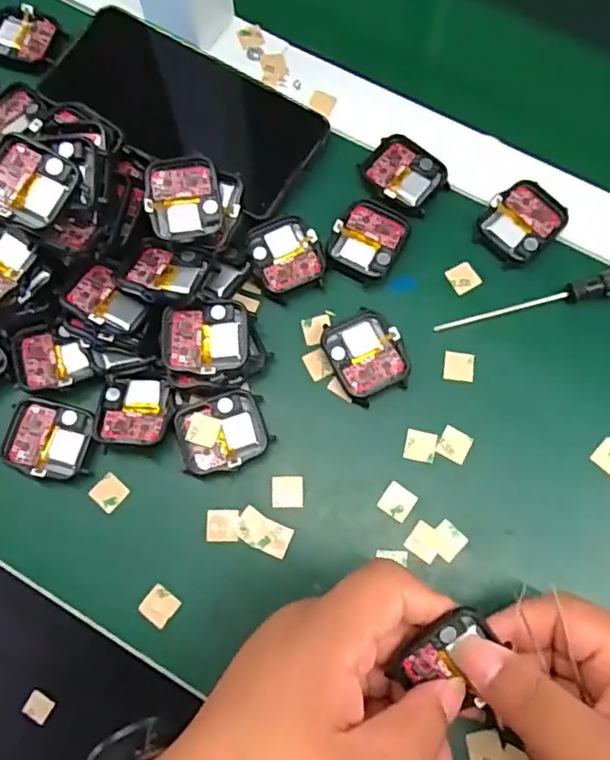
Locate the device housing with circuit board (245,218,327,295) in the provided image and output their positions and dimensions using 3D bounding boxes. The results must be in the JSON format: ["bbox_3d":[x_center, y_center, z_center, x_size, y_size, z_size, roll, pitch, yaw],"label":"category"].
[{"bbox_3d":[-0.010,-0.070,0.336,0.036,0.007,0.042,-19,75,-4],"label":"device housing with circuit board"}]

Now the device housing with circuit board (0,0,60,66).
[{"bbox_3d":[-0.175,-0.214,0.378,0.045,0.008,0.038,15,76,5],"label":"device housing with circuit board"}]

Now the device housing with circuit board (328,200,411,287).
[{"bbox_3d":[0.035,-0.077,0.337,0.037,0.006,0.046,26,77,7],"label":"device housing with circuit board"}]

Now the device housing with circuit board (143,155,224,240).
[{"bbox_3d":[-0.063,-0.096,0.316,0.038,0.010,0.042,-11,75,-2],"label":"device housing with circuit board"}]

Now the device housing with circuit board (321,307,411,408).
[{"bbox_3d":[0.032,-0.013,0.321,0.037,0.011,0.046,-27,76,-6],"label":"device housing with circuit board"}]

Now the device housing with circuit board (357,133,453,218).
[{"bbox_3d":[0.057,-0.117,0.347,0.045,0.007,0.040,43,79,11],"label":"device housing with circuit board"}]

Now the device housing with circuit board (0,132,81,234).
[{"bbox_3d":[-0.130,-0.092,0.281,0.044,0.008,0.037,29,77,8],"label":"device housing with circuit board"}]

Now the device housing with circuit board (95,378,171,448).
[{"bbox_3d":[-0.087,0.016,0.312,0.037,0.007,0.034,4,75,2],"label":"device housing with circuit board"}]

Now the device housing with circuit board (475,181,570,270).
[{"bbox_3d":[0.122,-0.089,0.340,0.049,0.010,0.037,-43,78,-10],"label":"device housing with circuit board"}]

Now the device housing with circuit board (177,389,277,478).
[{"bbox_3d":[-0.042,0.027,0.311,0.044,0.011,0.038,-18,75,-4],"label":"device housing with circuit board"}]

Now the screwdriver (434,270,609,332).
[{"bbox_3d":[0.135,-0.045,0.326,0.129,0.014,0.013,-13,75,-3],"label":"screwdriver"}]

